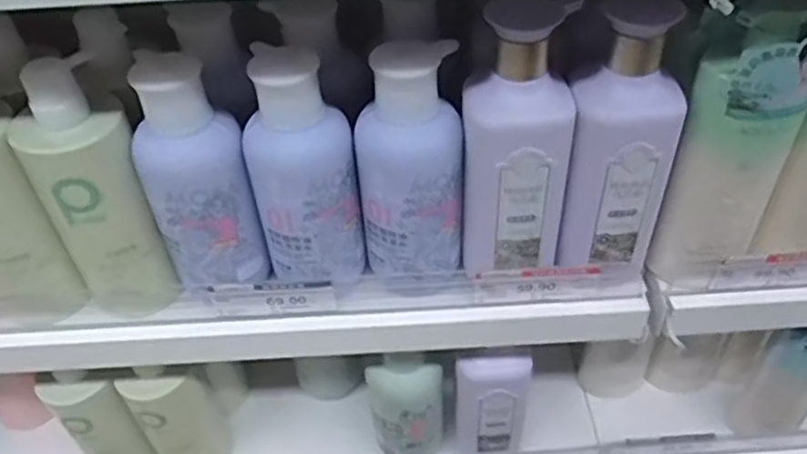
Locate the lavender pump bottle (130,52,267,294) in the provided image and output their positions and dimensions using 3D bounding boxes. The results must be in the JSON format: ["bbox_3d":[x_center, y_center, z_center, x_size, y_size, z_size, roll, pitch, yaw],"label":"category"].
[{"bbox_3d":[-0.155,-0.035,0.512,0.071,0.173,0.077,-18,47,-14],"label":"lavender pump bottle"}]

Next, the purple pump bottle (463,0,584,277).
[{"bbox_3d":[0.082,-0.058,0.493,0.072,0.199,0.067,3,46,7],"label":"purple pump bottle"}]

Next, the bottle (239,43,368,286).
[{"bbox_3d":[-0.076,-0.040,0.510,0.079,0.174,0.070,-11,46,-7],"label":"bottle"}]

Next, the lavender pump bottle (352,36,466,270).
[{"bbox_3d":[0.005,-0.043,0.504,0.075,0.170,0.060,-11,46,-7],"label":"lavender pump bottle"}]

